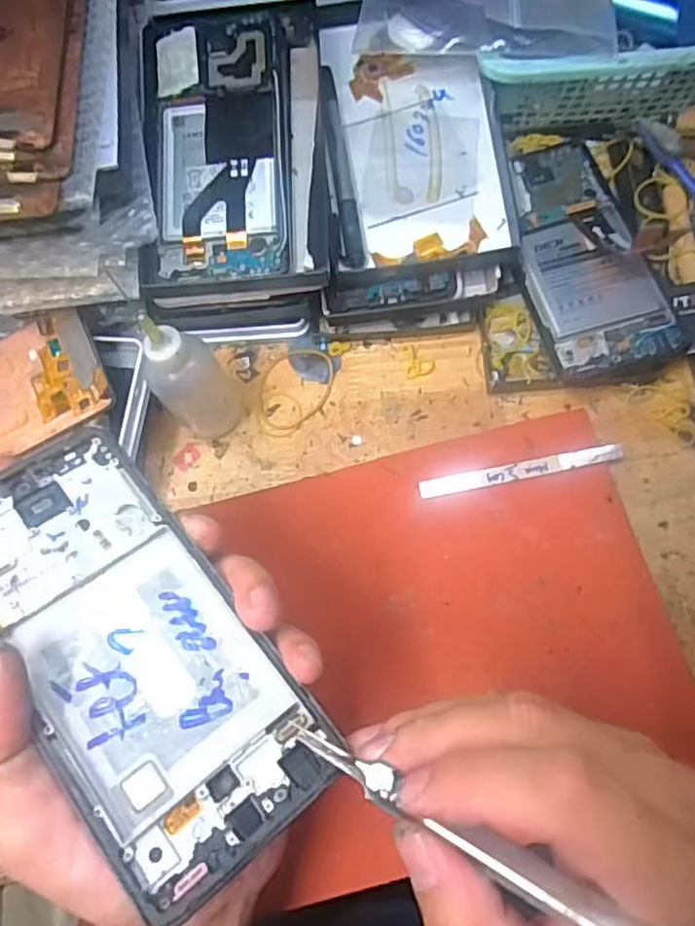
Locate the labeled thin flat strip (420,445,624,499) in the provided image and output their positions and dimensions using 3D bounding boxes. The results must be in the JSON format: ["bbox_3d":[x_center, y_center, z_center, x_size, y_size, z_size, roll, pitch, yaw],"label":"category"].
[{"bbox_3d":[0.096,0.004,0.356,0.112,0.004,0.010,-11,74,0],"label":"labeled thin flat strip"}]

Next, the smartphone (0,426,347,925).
[{"bbox_3d":[-0.074,0.059,0.219,0.069,0.005,0.157,-34,72,-25],"label":"smartphone"}]

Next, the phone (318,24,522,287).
[{"bbox_3d":[0.040,-0.182,0.376,0.105,0.013,0.155,-3,78,3],"label":"phone"}]

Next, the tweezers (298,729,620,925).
[{"bbox_3d":[0.049,0.110,0.171,0.153,0.017,0.007,21,78,25],"label":"tweezers"}]

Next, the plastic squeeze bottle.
[{"bbox_3d":[-0.079,-0.040,0.337,0.032,0.096,0.031,10,75,6],"label":"plastic squeeze bottle"}]

